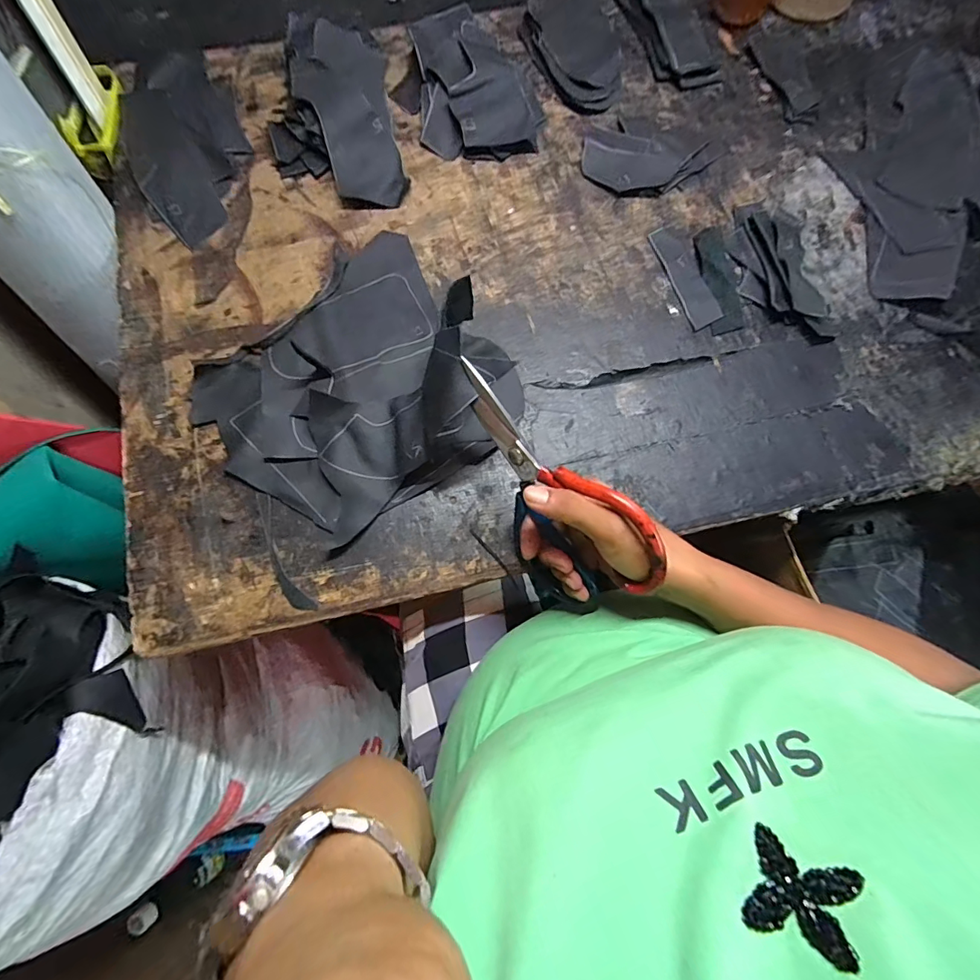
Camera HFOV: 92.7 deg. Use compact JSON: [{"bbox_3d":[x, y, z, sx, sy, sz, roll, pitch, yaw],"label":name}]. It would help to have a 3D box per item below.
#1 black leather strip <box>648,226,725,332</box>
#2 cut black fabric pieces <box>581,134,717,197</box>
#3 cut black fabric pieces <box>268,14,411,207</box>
[{"bbox_3d":[0.187,-0.206,0.446,0.030,0.006,0.111,-18,78,-5],"label":"black leather strip"},{"bbox_3d":[0.152,-0.325,0.468,0.119,0.018,0.063,13,77,3],"label":"cut black fabric pieces"},{"bbox_3d":[-0.158,-0.377,0.463,0.119,0.040,0.205,-11,77,-3],"label":"cut black fabric pieces"}]

